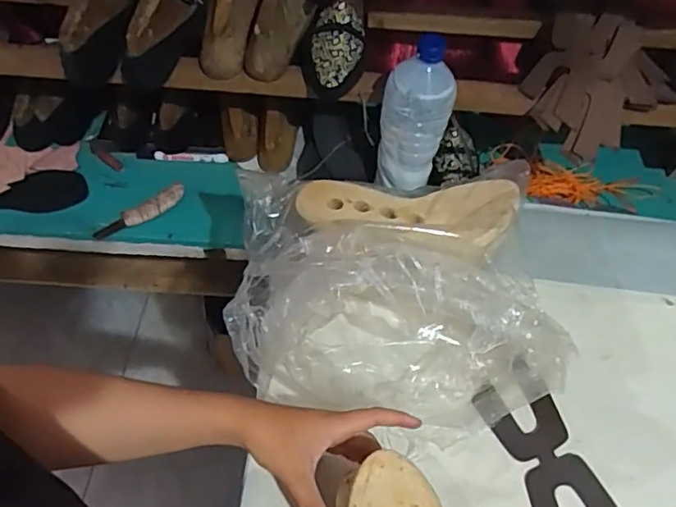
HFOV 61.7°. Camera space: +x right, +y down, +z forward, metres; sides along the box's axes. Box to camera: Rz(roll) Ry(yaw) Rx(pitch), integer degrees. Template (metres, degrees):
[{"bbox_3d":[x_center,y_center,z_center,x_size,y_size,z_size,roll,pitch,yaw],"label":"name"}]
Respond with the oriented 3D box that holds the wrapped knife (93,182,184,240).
[{"bbox_3d":[-0.301,-0.064,0.859,0.143,0.030,0.029,-25,62,-19],"label":"wrapped knife"}]

